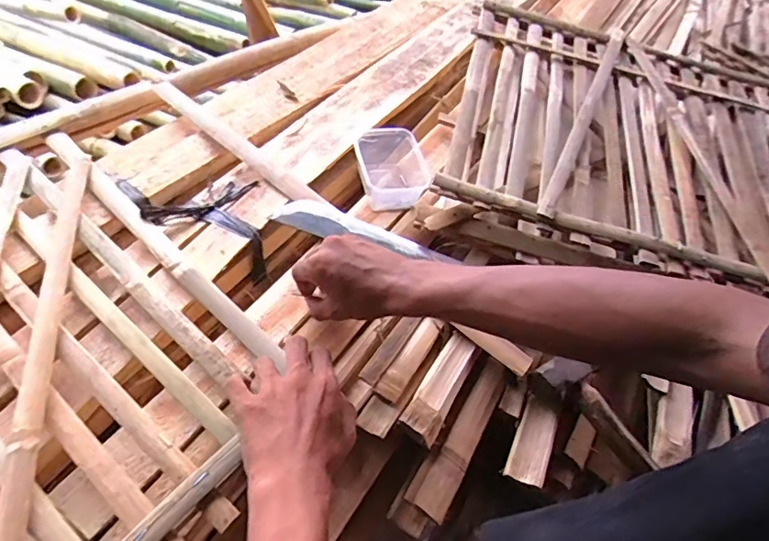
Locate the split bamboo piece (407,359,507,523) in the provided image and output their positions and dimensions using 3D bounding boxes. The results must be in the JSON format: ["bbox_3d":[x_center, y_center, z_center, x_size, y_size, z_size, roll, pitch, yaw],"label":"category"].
[{"bbox_3d":[0.076,0.160,0.510,0.038,0.027,0.174,23,49,18],"label":"split bamboo piece"}]

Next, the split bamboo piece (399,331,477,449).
[{"bbox_3d":[0.058,0.113,0.508,0.035,0.008,0.119,31,52,10],"label":"split bamboo piece"}]

